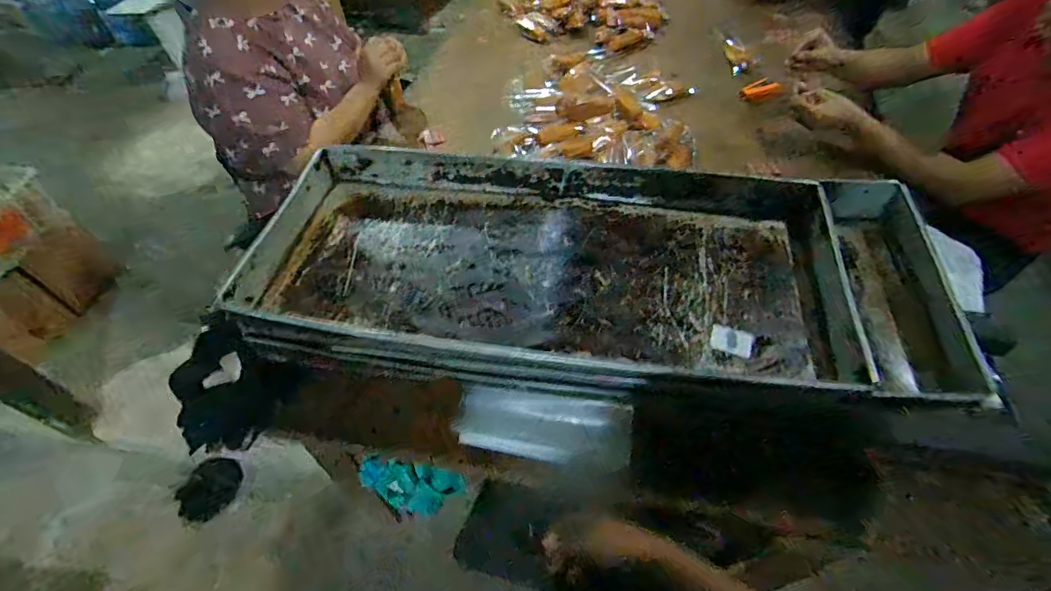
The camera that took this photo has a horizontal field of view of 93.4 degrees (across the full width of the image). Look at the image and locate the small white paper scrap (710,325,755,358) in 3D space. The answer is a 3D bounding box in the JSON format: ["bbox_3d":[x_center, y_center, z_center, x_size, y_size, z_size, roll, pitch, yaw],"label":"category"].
[{"bbox_3d":[0.283,0.061,0.677,0.054,0.004,0.041,18,55,18],"label":"small white paper scrap"}]

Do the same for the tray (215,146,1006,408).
[{"bbox_3d":[0.085,-0.046,0.740,0.972,0.088,0.377,5,52,8],"label":"tray"}]

